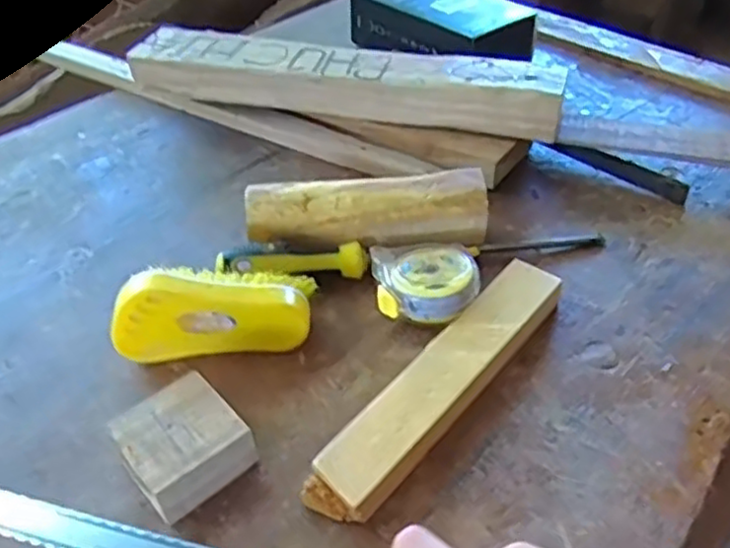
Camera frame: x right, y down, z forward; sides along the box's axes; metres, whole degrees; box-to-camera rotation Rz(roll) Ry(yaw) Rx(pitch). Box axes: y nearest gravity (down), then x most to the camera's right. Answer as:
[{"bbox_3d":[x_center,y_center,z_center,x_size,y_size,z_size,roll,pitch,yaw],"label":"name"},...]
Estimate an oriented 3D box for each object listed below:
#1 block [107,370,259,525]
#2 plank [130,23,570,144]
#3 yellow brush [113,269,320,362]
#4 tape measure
[{"bbox_3d":[-0.103,0.099,0.400,0.061,0.034,0.065,-32,49,-28],"label":"block"},{"bbox_3d":[-0.022,-0.179,0.648,0.393,0.039,0.078,10,44,15],"label":"plank"},{"bbox_3d":[-0.099,0.023,0.463,0.125,0.057,0.041,-4,42,-1],"label":"yellow brush"},{"bbox_3d":[0.043,0.008,0.491,0.073,0.031,0.063,-3,42,-1],"label":"tape measure"}]

